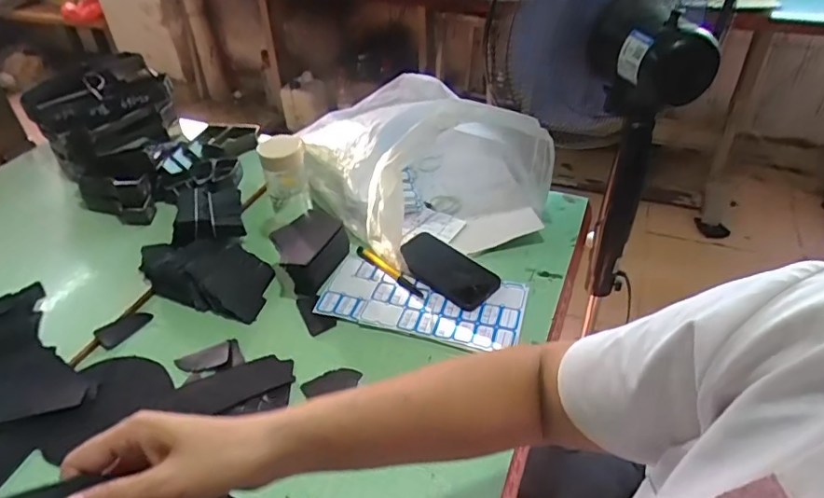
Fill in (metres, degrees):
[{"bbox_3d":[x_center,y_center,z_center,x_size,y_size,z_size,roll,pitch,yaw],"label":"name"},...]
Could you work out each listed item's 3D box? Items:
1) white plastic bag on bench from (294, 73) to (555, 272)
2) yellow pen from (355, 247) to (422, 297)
[{"bbox_3d":[0.011,-0.155,0.833,0.326,0.178,0.293,-18,42,-17],"label":"white plastic bag on bench"},{"bbox_3d":[-0.033,0.028,0.745,0.013,0.008,0.134,-31,47,-30],"label":"yellow pen"}]

